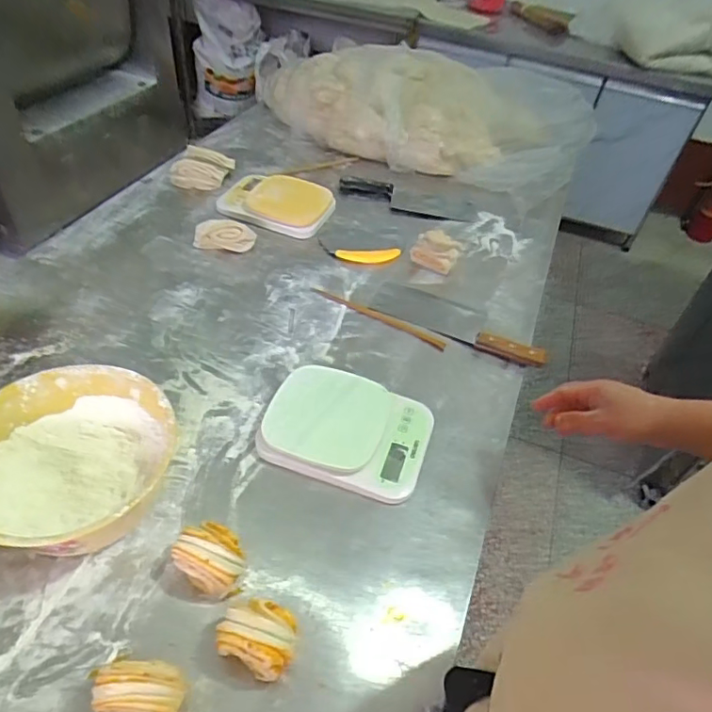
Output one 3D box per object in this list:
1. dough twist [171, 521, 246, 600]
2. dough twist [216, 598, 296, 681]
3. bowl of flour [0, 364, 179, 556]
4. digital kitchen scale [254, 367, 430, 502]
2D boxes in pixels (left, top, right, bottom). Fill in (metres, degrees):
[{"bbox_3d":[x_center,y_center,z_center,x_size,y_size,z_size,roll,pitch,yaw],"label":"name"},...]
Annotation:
[{"bbox_3d":[-0.138,0.198,0.515,0.056,0.057,0.058,4,46,-4],"label":"dough twist"},{"bbox_3d":[-0.086,0.247,0.476,0.065,0.053,0.062,9,46,0],"label":"dough twist"},{"bbox_3d":[-0.295,0.112,0.556,0.177,0.097,0.195,31,50,21],"label":"bowl of flour"},{"bbox_3d":[-0.008,0.087,0.664,0.192,0.040,0.150,17,46,8],"label":"digital kitchen scale"}]

